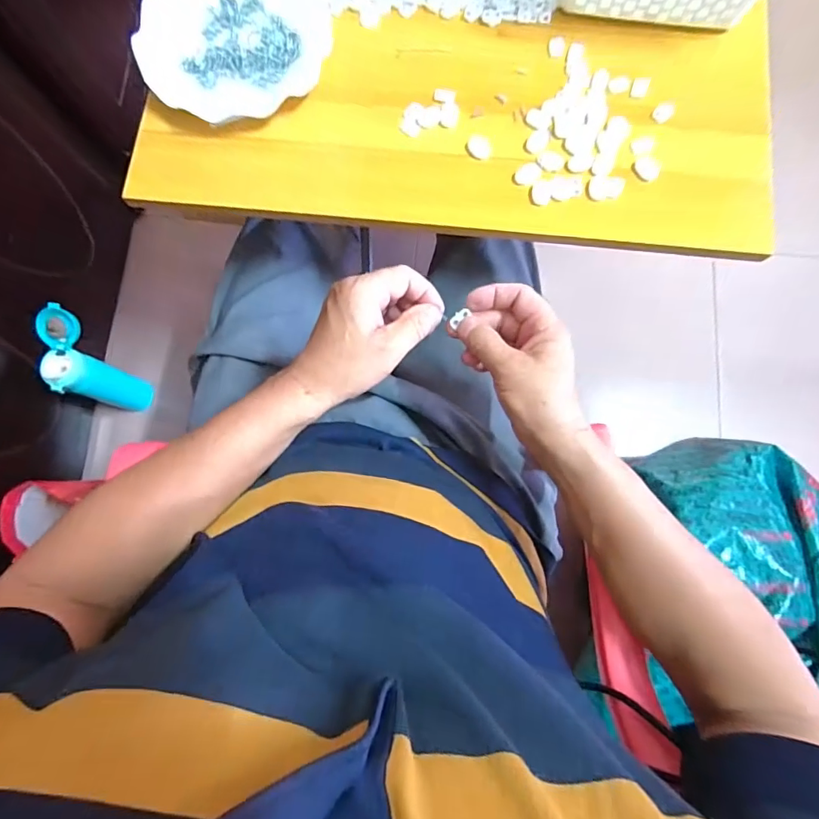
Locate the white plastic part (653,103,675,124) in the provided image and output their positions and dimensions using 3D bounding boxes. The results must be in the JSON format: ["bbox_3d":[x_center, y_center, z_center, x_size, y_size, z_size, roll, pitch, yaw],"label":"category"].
[{"bbox_3d":[0.240,-0.280,0.448,0.017,0.005,0.019,33,81,7],"label":"white plastic part"}]

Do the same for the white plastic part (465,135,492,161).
[{"bbox_3d":[0.066,-0.248,0.449,0.020,0.005,0.025,-41,81,-7],"label":"white plastic part"}]

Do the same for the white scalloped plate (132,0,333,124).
[{"bbox_3d":[-0.169,-0.363,0.463,0.176,0.020,0.176,0,79,1],"label":"white scalloped plate"}]

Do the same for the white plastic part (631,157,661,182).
[{"bbox_3d":[0.219,-0.222,0.436,0.023,0.004,0.024,0,79,1],"label":"white plastic part"}]

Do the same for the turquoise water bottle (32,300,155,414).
[{"bbox_3d":[-0.530,-0.072,0.819,0.068,0.231,0.122,9,79,3],"label":"turquoise water bottle"}]

